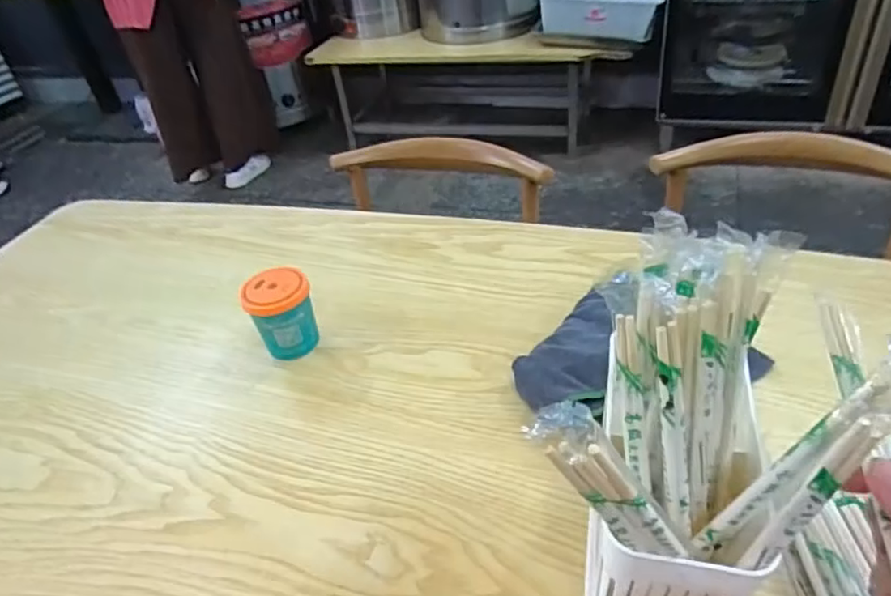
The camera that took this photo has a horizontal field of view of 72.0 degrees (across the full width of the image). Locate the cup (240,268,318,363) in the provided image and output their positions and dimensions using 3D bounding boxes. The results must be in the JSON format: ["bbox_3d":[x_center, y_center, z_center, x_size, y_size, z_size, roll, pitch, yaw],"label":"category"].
[{"bbox_3d":[-0.148,0.015,0.554,0.057,0.065,0.050,-18,39,-11],"label":"cup"}]

